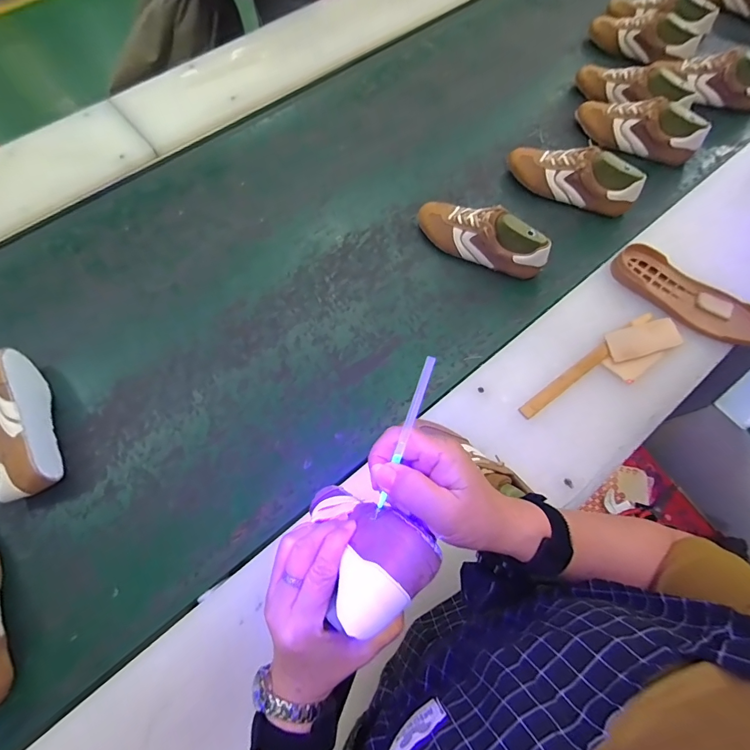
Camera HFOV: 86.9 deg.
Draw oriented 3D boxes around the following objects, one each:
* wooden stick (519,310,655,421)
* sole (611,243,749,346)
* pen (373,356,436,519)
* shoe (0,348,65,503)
[{"bbox_3d":[0.353,-0.022,0.649,0.299,0.008,0.023,-34,69,-13],"label":"wooden stick"},{"bbox_3d":[0.539,-0.139,0.683,0.255,0.023,0.095,37,72,17],"label":"sole"},{"bbox_3d":[0.021,0.045,0.280,0.008,0.007,0.120,20,98,9],"label":"pen"},{"bbox_3d":[-0.590,0.081,0.648,0.090,0.084,0.247,-25,67,-9],"label":"shoe"}]

